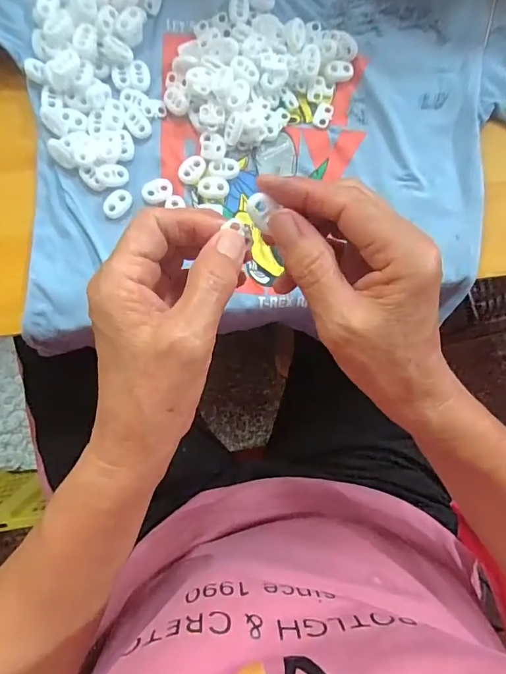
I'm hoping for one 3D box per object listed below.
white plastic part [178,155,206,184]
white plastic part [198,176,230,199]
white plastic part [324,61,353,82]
[{"bbox_3d":[-0.045,-0.124,0.326,0.016,0.004,0.022,39,86,-1],"label":"white plastic part"},{"bbox_3d":[-0.029,-0.111,0.326,0.022,0.004,0.016,-1,87,-3],"label":"white plastic part"},{"bbox_3d":[0.065,-0.202,0.335,0.022,0.006,0.013,-4,87,-4],"label":"white plastic part"}]

